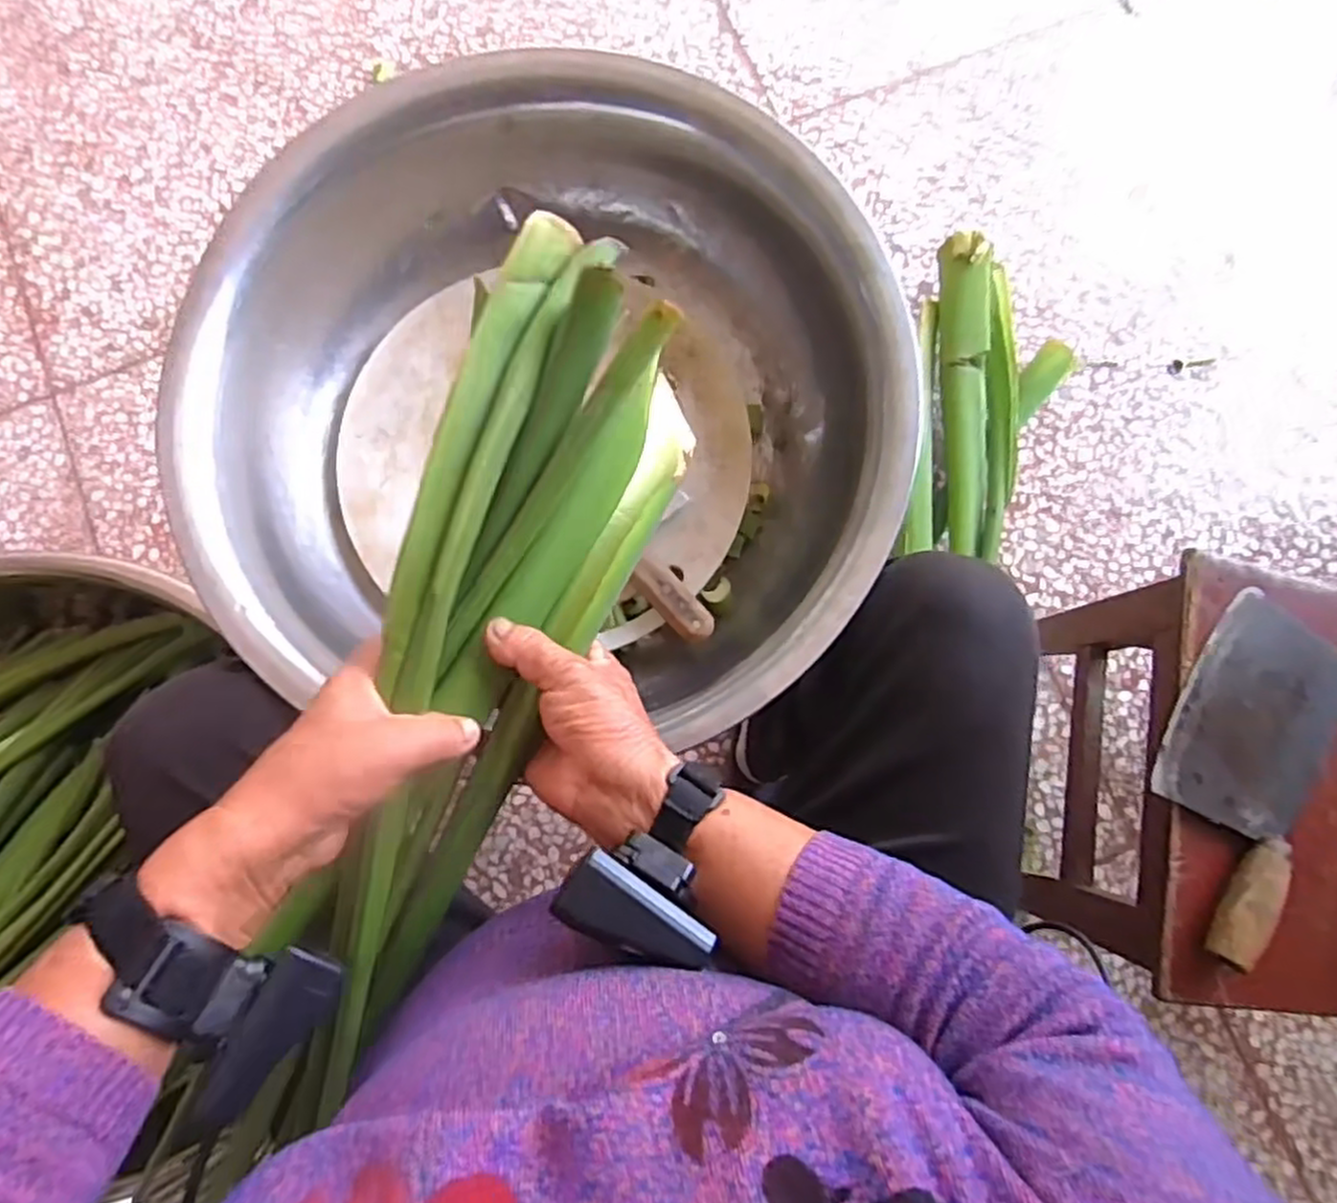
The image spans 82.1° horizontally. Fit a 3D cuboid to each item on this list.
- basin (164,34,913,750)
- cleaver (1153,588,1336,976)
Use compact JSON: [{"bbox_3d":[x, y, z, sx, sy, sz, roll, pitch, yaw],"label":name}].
[{"bbox_3d":[-0.093,-0.155,0.621,0.530,0.169,0.471,10,81,2],"label":"basin"},{"bbox_3d":[0.421,0.124,0.569,0.107,0.033,0.259,26,82,5],"label":"cleaver"}]

